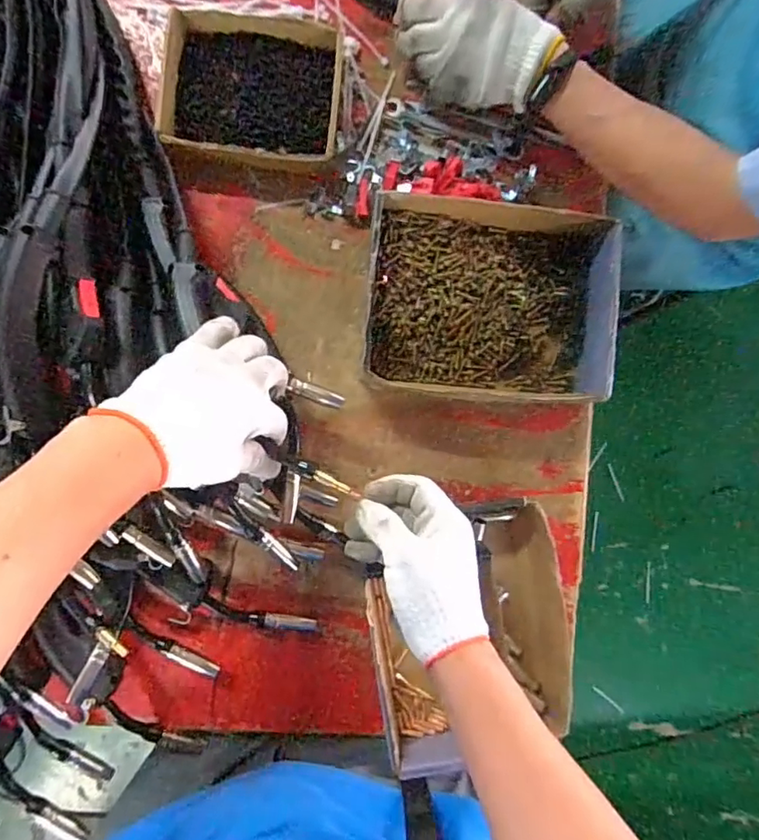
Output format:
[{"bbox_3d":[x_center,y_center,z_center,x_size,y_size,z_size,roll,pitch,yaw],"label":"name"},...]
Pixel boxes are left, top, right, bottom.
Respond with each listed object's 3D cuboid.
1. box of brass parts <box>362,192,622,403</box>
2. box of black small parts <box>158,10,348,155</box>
[{"bbox_3d":[0.110,-0.116,0.572,0.245,0.064,0.187,5,89,-3],"label":"box of brass parts"},{"bbox_3d":[-0.128,-0.339,0.566,0.172,0.037,0.139,2,90,-3],"label":"box of black small parts"}]

